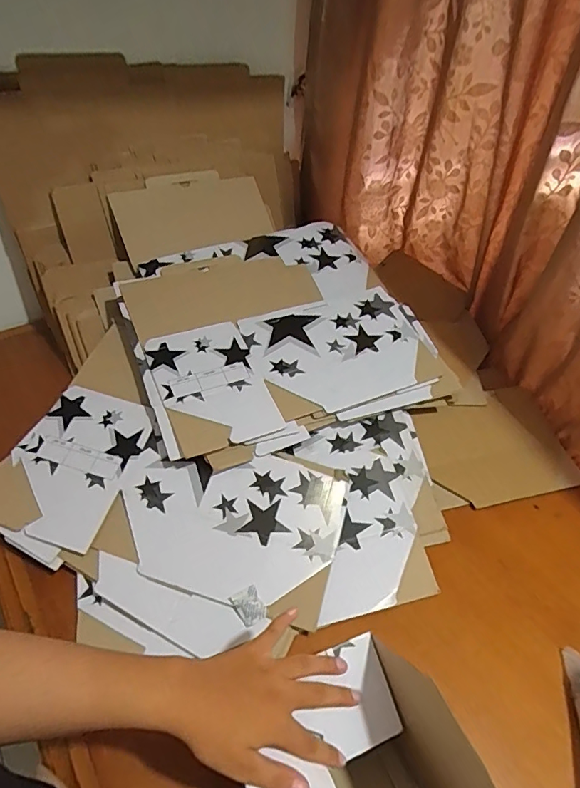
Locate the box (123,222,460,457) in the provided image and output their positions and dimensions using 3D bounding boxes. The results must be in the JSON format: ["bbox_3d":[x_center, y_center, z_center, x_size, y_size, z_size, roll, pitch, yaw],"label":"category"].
[{"bbox_3d":[-0.019,-0.114,0.754,0.445,0.026,0.404,-16,58,-21],"label":"box"}]

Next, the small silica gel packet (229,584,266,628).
[{"bbox_3d":[-0.046,0.239,0.529,0.031,0.004,0.037,-30,73,-11],"label":"small silica gel packet"}]

